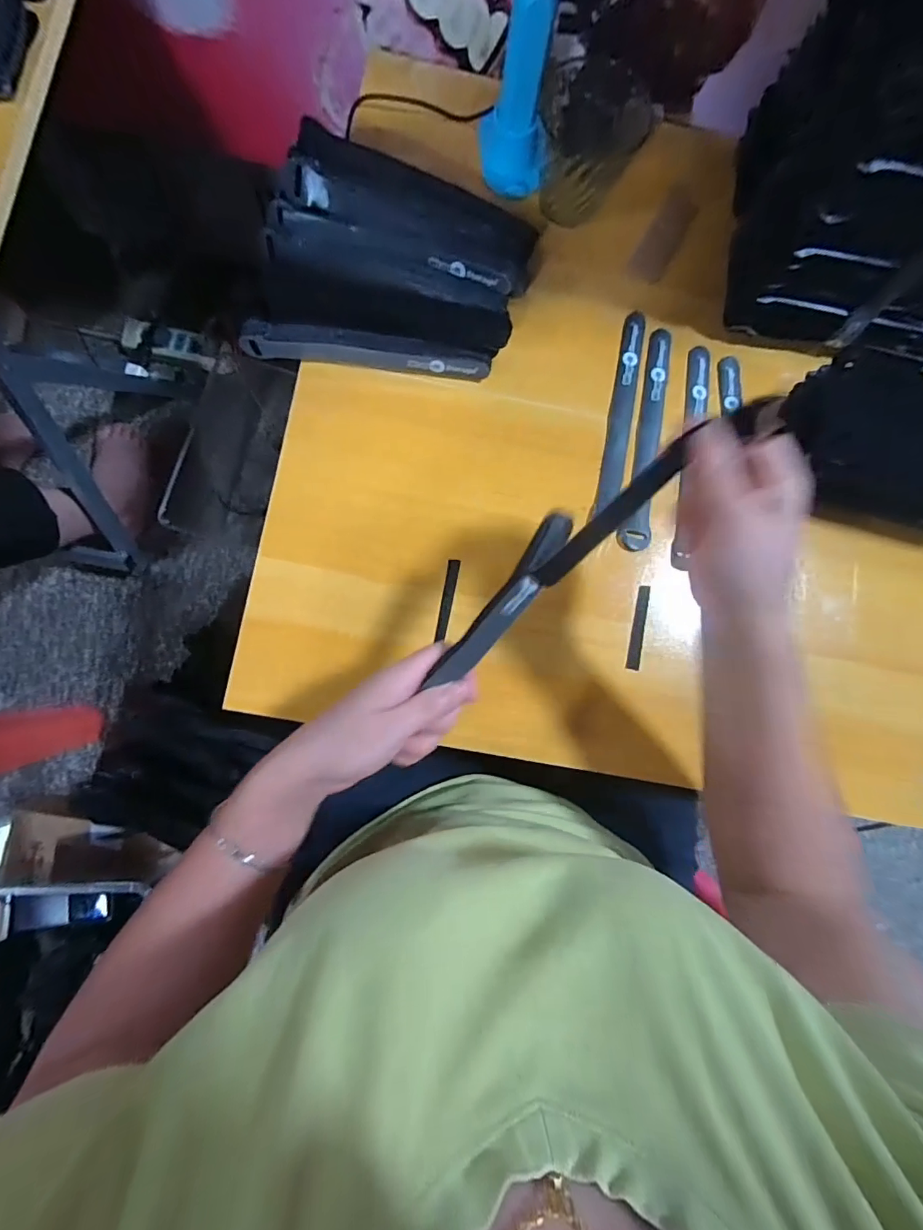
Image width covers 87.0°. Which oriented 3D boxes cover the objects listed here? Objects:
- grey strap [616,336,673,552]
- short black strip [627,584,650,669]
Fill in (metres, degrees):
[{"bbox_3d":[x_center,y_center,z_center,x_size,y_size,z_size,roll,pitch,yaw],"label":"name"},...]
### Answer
[{"bbox_3d":[0.170,-0.162,0.442,0.027,0.006,0.213,11,83,-4],"label":"grey strap"},{"bbox_3d":[0.147,0.011,0.403,0.012,0.004,0.069,11,83,-4],"label":"short black strip"}]

